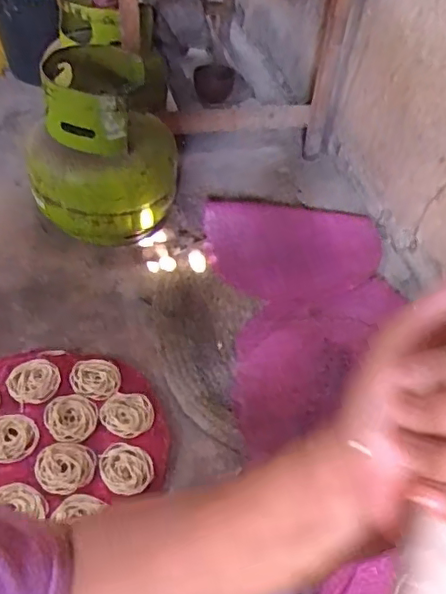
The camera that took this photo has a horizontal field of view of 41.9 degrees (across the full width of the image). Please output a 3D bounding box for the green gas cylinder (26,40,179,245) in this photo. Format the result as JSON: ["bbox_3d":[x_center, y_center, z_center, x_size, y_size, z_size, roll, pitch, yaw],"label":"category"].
[{"bbox_3d":[-0.220,-0.278,1.072,0.254,0.260,0.283,-1,46,-6],"label":"green gas cylinder"}]

